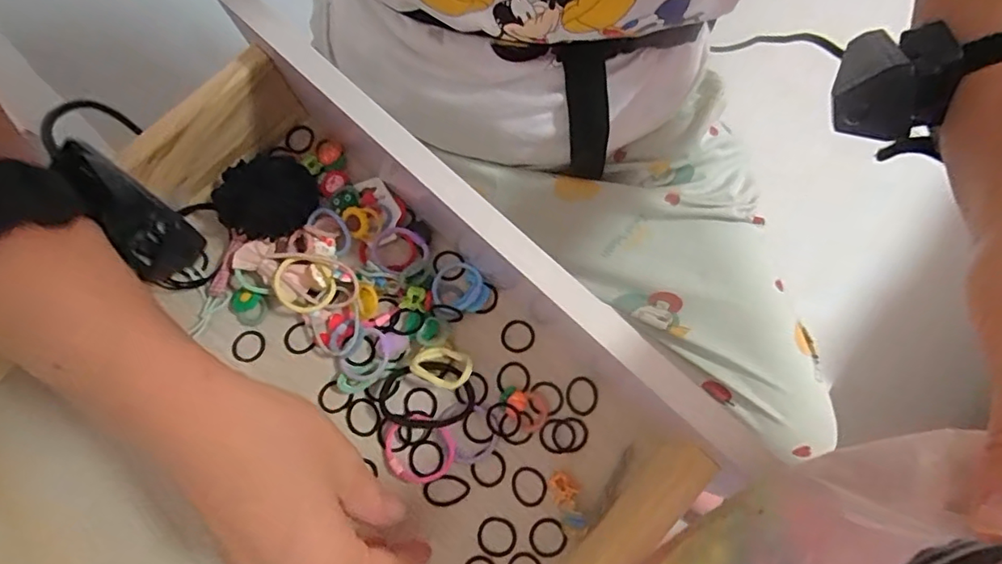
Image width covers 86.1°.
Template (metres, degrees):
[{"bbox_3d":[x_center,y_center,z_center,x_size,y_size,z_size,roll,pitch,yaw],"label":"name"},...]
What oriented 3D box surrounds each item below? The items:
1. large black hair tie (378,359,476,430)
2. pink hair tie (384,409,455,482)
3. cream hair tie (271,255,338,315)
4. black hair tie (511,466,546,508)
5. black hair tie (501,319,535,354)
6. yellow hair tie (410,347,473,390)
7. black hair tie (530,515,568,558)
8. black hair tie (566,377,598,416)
[{"bbox_3d":[-0.044,0.066,0.315,0.056,0.011,0.039,-5,75,-1],"label":"large black hair tie"},{"bbox_3d":[-0.048,0.096,0.309,0.040,0.008,0.034,38,80,9],"label":"pink hair tie"},{"bbox_3d":[-0.120,0.002,0.328,0.036,0.009,0.034,2,80,-9],"label":"cream hair tie"},{"bbox_3d":[0.016,0.116,0.303,0.019,0.004,0.021,-20,76,-5],"label":"black hair tie"},{"bbox_3d":[0.010,0.033,0.329,0.021,0.004,0.020,0,75,1],"label":"black hair tie"},{"bbox_3d":[-0.035,0.050,0.318,0.033,0.013,0.022,20,76,6],"label":"yellow hair tie"},{"bbox_3d":[0.026,0.141,0.296,0.020,0.004,0.021,25,77,7],"label":"black hair tie"},{"bbox_3d":[0.048,0.067,0.317,0.019,0.004,0.022,24,77,7],"label":"black hair tie"}]

